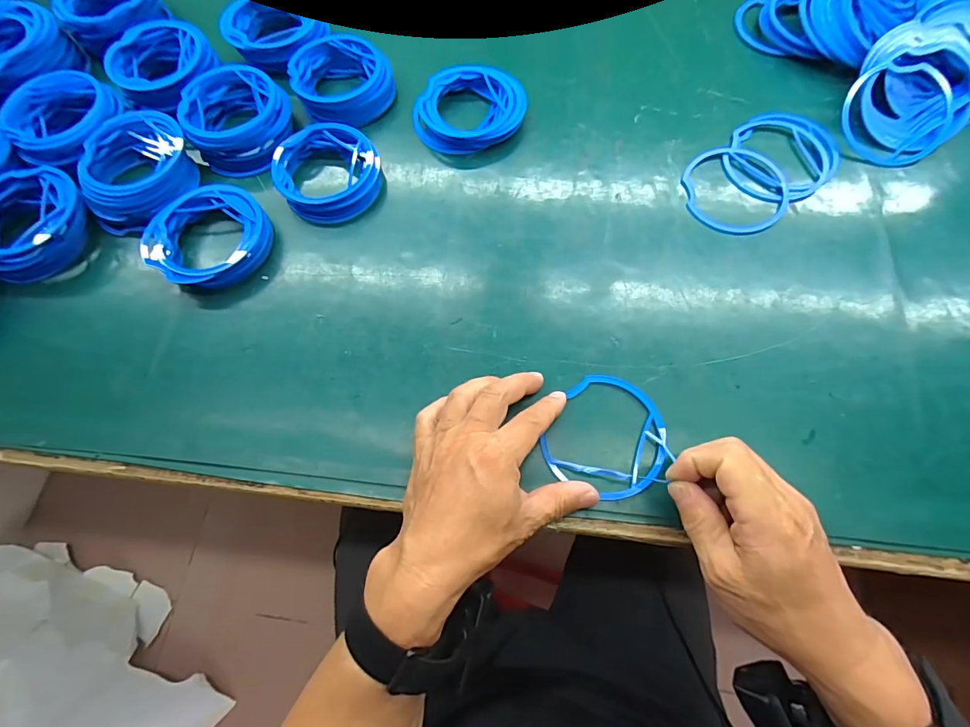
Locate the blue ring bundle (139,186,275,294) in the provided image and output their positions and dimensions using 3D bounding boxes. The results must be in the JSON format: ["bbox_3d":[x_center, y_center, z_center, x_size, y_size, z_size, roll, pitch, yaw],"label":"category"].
[{"bbox_3d":[-0.248,-0.113,0.398,0.096,0.032,0.099,13,71,7],"label":"blue ring bundle"}]

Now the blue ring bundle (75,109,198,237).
[{"bbox_3d":[-0.332,-0.183,0.418,0.093,0.036,0.115,39,76,15],"label":"blue ring bundle"}]

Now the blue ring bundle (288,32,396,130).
[{"bbox_3d":[-0.147,-0.293,0.455,0.092,0.032,0.091,-1,70,2],"label":"blue ring bundle"}]

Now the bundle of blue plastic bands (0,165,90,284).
[{"bbox_3d":[-0.417,-0.128,0.406,0.093,0.043,0.104,34,75,14],"label":"bundle of blue plastic bands"}]

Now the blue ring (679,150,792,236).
[{"bbox_3d":[0.234,-0.163,0.408,0.093,0.004,0.100,-1,70,2],"label":"blue ring"}]

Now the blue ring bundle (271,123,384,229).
[{"bbox_3d":[-0.148,-0.181,0.419,0.095,0.026,0.095,-1,70,2],"label":"blue ring bundle"}]

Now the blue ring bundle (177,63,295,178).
[{"bbox_3d":[-0.247,-0.242,0.438,0.095,0.041,0.104,24,73,11],"label":"blue ring bundle"}]

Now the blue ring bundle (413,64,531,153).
[{"bbox_3d":[-0.019,-0.259,0.446,0.108,0.022,0.091,-27,71,-7],"label":"blue ring bundle"}]

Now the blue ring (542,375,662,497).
[{"bbox_3d":[0.094,0.054,0.331,0.083,0.014,0.090,-1,66,2],"label":"blue ring"}]

